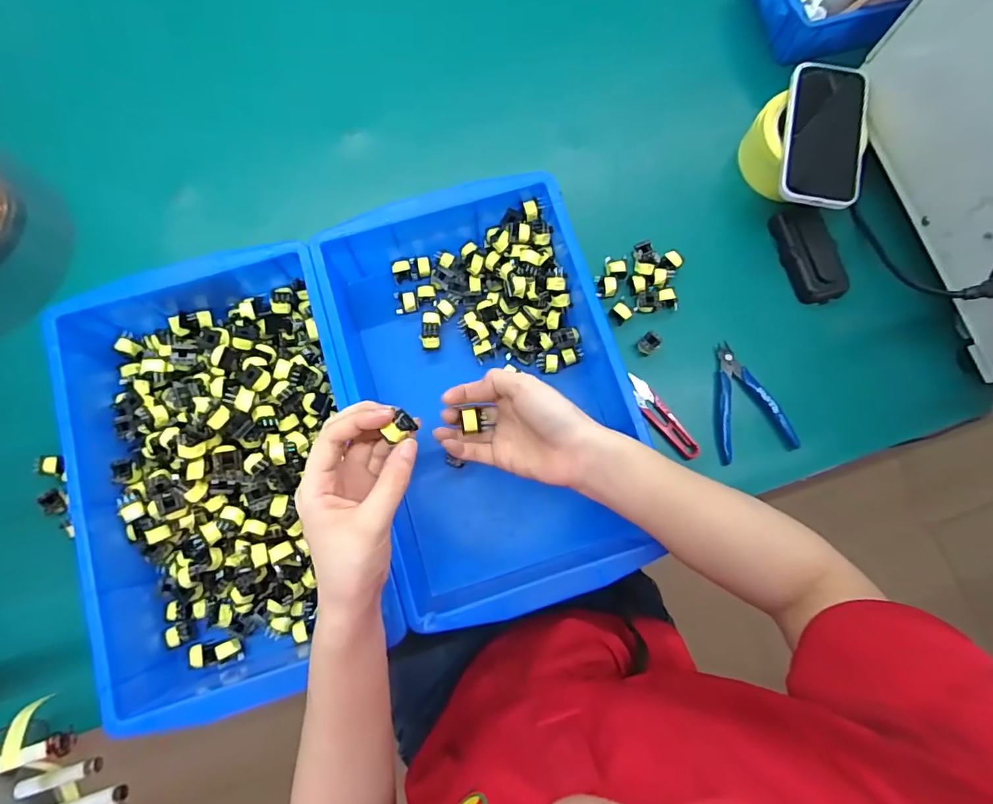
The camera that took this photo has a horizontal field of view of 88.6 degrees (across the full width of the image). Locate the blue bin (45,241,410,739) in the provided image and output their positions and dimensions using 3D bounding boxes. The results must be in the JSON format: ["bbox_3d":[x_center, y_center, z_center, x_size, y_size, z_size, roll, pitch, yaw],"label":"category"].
[{"bbox_3d":[-0.233,0.058,0.446,0.231,0.082,0.372,-16,81,-4],"label":"blue bin"}]

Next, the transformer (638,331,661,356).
[{"bbox_3d":[0.157,-0.060,0.523,0.019,0.021,0.020,42,82,5],"label":"transformer"}]

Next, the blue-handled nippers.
[{"bbox_3d":[0.253,-0.003,0.524,0.075,0.021,0.119,-16,81,-4],"label":"blue-handled nippers"}]

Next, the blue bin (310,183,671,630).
[{"bbox_3d":[-0.011,-0.012,0.478,0.231,0.089,0.371,-16,81,-4],"label":"blue bin"}]

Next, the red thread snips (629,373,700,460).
[{"bbox_3d":[0.167,0.015,0.518,0.023,0.014,0.101,-34,83,-6],"label":"red thread snips"}]

